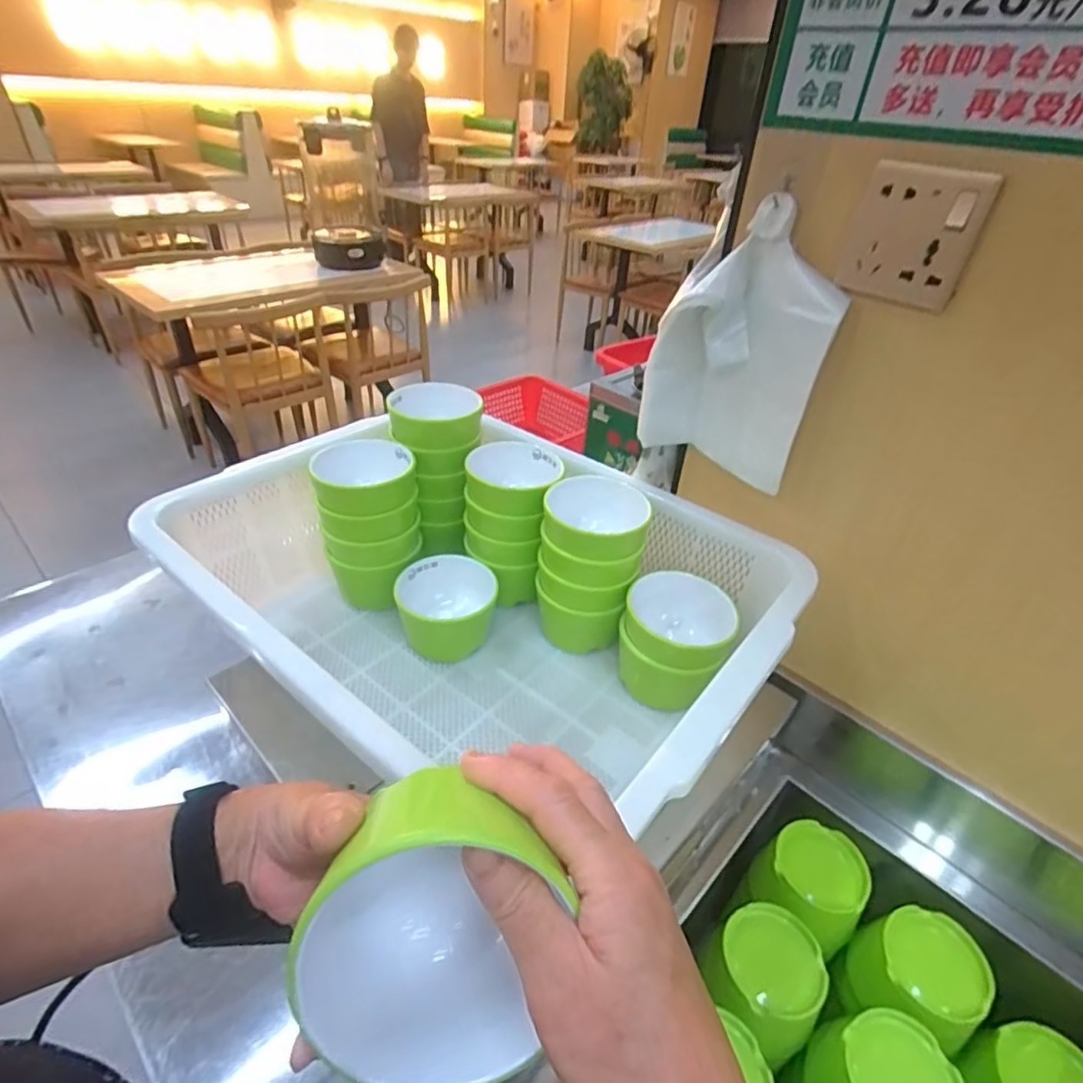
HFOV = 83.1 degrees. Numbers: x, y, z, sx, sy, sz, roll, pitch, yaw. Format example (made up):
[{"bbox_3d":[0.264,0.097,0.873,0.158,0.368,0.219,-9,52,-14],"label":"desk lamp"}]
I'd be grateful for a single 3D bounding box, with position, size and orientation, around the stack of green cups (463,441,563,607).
[{"bbox_3d":[-0.037,-0.022,0.721,0.093,0.161,0.097,8,37,6],"label":"stack of green cups"}]

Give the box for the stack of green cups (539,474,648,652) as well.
[{"bbox_3d":[0.051,0.026,0.661,0.099,0.161,0.096,9,37,7],"label":"stack of green cups"}]

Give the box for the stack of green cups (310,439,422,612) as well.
[{"bbox_3d":[-0.193,-0.018,0.695,0.103,0.158,0.104,-9,39,-17],"label":"stack of green cups"}]

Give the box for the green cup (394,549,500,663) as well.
[{"bbox_3d":[-0.103,0.074,0.678,0.104,0.072,0.100,2,37,-2],"label":"green cup"}]

